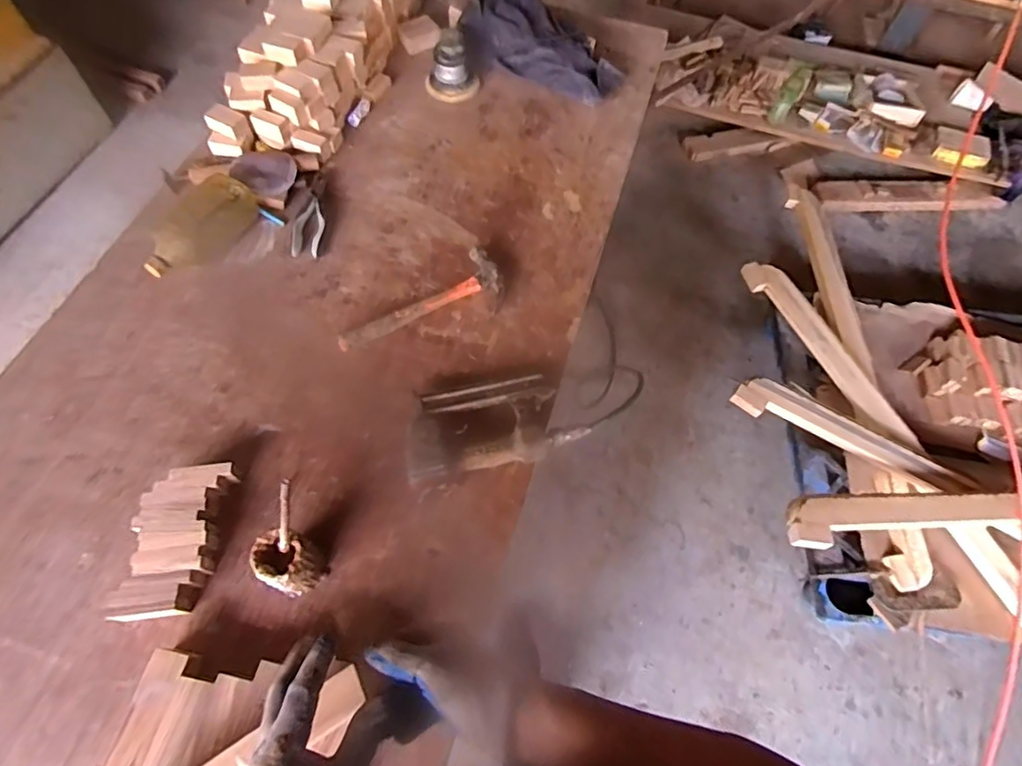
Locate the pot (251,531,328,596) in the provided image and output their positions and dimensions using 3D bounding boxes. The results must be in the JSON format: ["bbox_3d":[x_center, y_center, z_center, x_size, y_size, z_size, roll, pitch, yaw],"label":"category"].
[{"bbox_3d":[-0.285,0.232,0.710,0.072,0.098,0.066,15,63,4],"label":"pot"}]

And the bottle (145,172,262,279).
[{"bbox_3d":[-0.546,-0.272,0.971,0.096,0.066,0.220,30,65,11],"label":"bottle"}]

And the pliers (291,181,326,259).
[{"bbox_3d":[-0.369,-0.306,1.034,0.050,0.016,0.176,5,63,-1],"label":"pliers"}]

